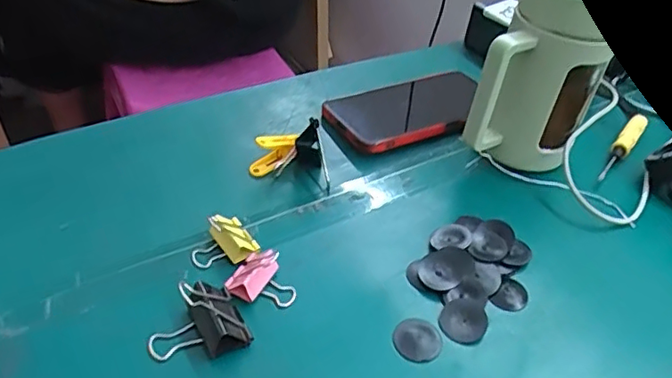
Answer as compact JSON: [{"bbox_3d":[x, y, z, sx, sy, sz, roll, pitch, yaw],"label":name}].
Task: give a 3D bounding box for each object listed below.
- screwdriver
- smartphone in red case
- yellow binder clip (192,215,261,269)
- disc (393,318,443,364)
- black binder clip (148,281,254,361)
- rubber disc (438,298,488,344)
[{"bbox_3d":[0.253,-0.036,0.512,0.014,0.011,0.117,30,46,24],"label":"screwdriver"},{"bbox_3d":[0.070,-0.067,0.521,0.155,0.018,0.074,-13,45,-22],"label":"smartphone in red case"},{"bbox_3d":[-0.071,0.032,0.372,0.039,0.024,0.028,-27,52,-33],"label":"yellow binder clip"},{"bbox_3d":[0.049,0.089,0.344,0.028,0.004,0.029,4,41,-4],"label":"disc"},{"bbox_3d":[-0.078,0.069,0.321,0.054,0.036,0.040,-19,47,-27],"label":"black binder clip"},{"bbox_3d":[0.078,0.079,0.357,0.028,0.004,0.030,4,41,-4],"label":"rubber disc"}]

